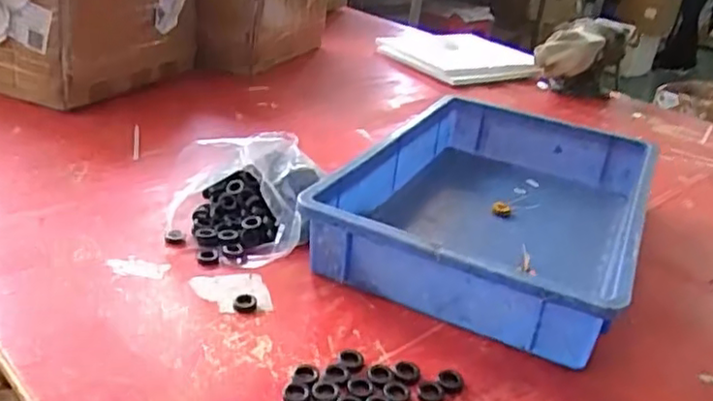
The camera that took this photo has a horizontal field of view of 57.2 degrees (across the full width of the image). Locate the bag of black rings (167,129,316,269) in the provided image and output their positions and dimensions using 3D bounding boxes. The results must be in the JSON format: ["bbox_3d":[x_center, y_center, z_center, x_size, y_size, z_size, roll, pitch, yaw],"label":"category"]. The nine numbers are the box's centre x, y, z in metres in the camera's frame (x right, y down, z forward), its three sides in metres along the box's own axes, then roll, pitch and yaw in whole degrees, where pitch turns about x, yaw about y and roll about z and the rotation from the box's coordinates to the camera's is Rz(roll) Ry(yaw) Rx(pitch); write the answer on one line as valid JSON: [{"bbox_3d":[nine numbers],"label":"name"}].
[{"bbox_3d":[-0.116,-0.007,0.657,0.140,0.087,0.147,3,27,-8],"label":"bag of black rings"}]

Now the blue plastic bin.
[{"bbox_3d":[0.158,0.000,0.716,0.274,0.081,0.421,17,28,20],"label":"blue plastic bin"}]

